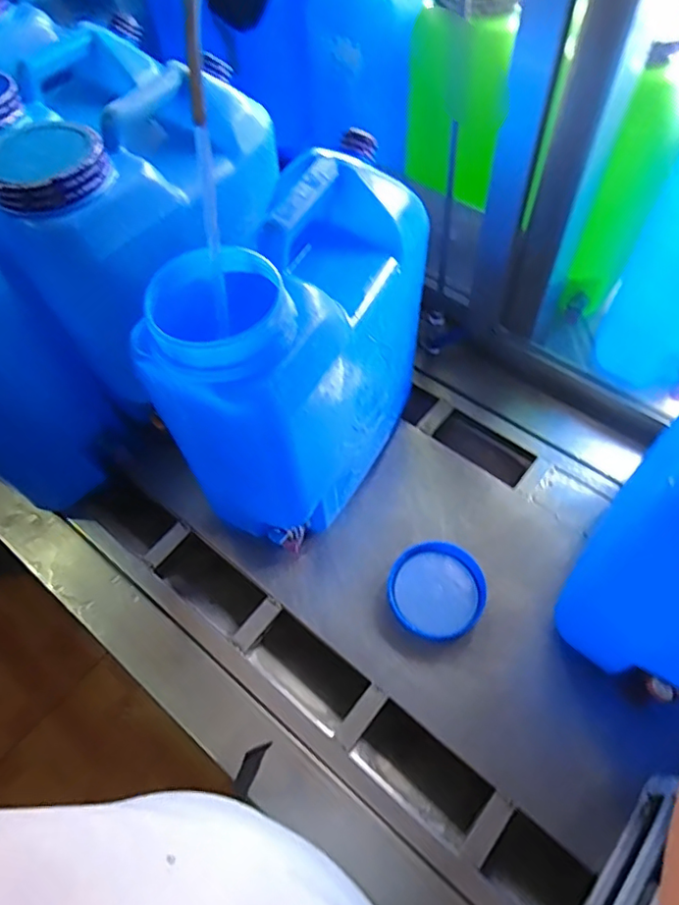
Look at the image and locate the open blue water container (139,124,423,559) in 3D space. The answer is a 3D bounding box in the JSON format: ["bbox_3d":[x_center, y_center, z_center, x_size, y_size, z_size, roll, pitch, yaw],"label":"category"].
[{"bbox_3d":[-0.038,-0.099,0.639,0.165,0.337,0.311,30,66,19],"label":"open blue water container"}]

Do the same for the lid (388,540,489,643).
[{"bbox_3d":[0.124,0.176,0.738,0.119,0.028,0.118,-2,60,3],"label":"lid"}]

